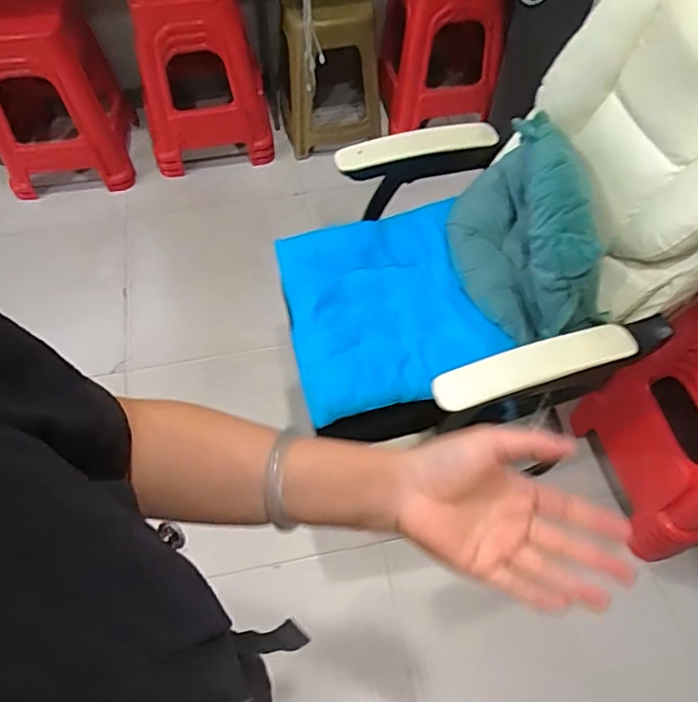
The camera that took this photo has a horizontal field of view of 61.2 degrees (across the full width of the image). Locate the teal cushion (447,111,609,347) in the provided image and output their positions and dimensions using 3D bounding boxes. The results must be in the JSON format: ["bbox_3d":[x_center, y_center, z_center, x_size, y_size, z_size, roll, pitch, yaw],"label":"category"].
[{"bbox_3d":[0.295,-0.215,0.991,0.180,0.251,0.370,-6,58,-3],"label":"teal cushion"}]

